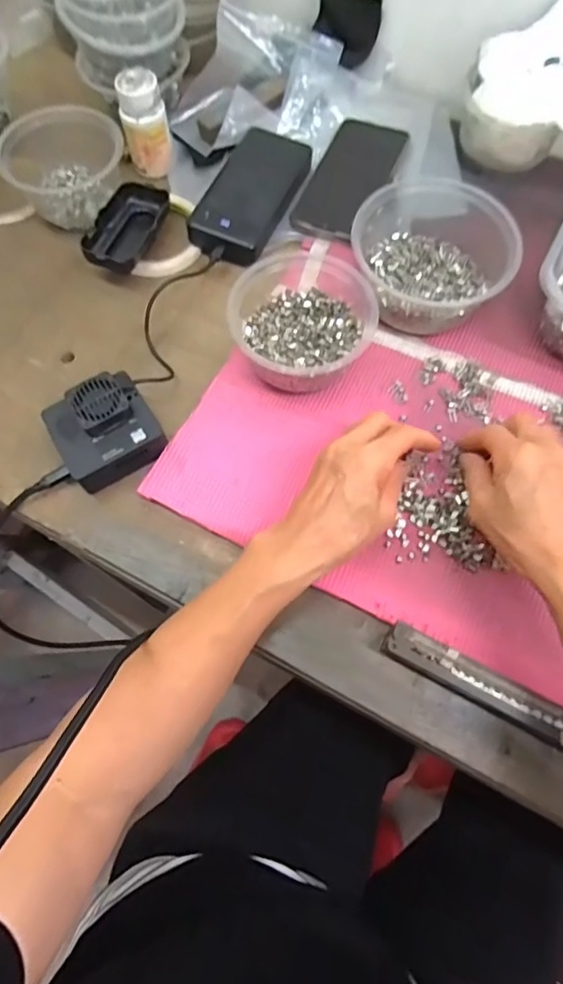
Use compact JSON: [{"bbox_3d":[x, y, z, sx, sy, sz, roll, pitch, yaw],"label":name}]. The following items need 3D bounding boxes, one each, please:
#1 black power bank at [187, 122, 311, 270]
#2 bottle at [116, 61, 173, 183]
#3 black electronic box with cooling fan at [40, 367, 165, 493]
[{"bbox_3d":[-0.030,-0.295,0.516,0.075,0.026,0.157,19,71,8],"label":"black power bank"},{"bbox_3d":[-0.134,-0.367,0.519,0.037,0.078,0.044,24,72,10],"label":"bottle"},{"bbox_3d":[-0.142,-0.050,0.419,0.077,0.043,0.071,-31,72,-9],"label":"black electronic box with cooling fan"}]

